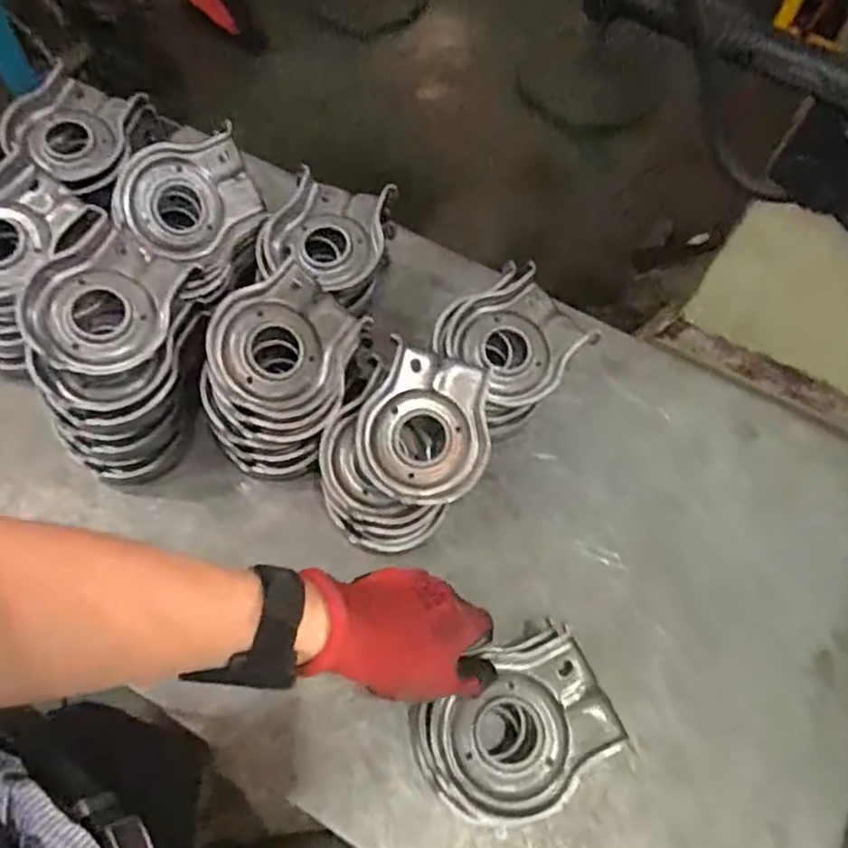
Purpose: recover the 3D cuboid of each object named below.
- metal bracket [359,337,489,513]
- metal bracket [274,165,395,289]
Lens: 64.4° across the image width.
[{"bbox_3d":[0.001,0.001,0.544,0.097,0.029,0.122,6,80,-2],"label":"metal bracket"},{"bbox_3d":[-0.085,-0.179,0.624,0.102,0.039,0.122,10,63,2],"label":"metal bracket"}]

